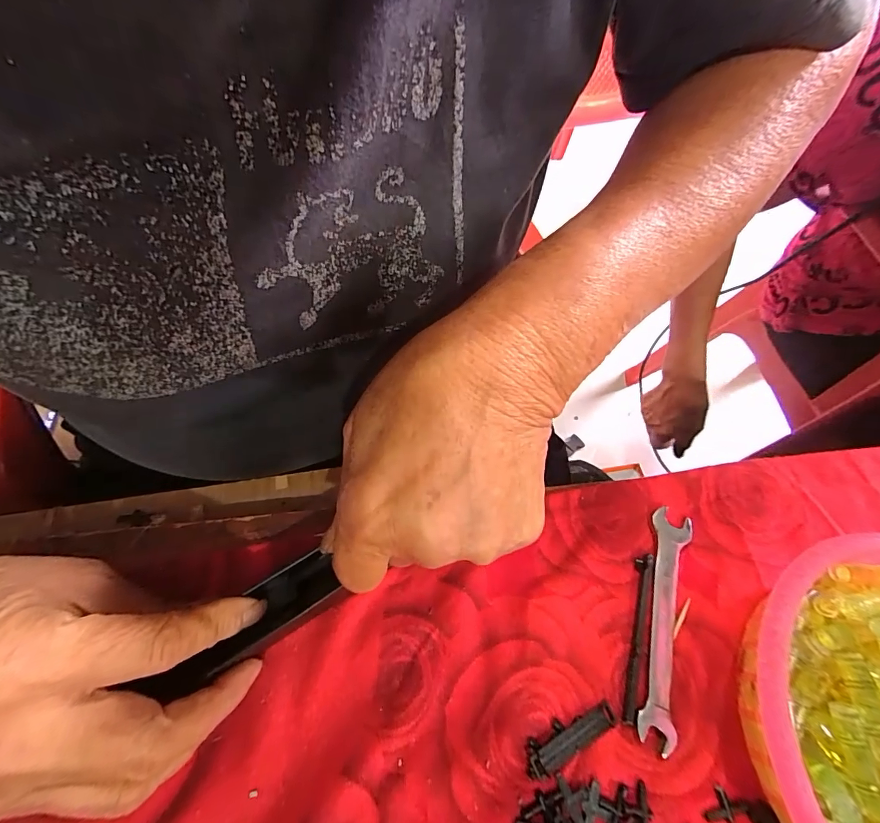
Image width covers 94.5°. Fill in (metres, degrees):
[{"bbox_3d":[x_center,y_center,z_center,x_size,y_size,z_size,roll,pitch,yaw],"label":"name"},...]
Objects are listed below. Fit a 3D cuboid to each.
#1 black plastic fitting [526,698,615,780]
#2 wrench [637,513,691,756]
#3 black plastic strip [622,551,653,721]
[{"bbox_3d":[0.062,0.153,0.192,0.048,0.004,0.014,-21,65,-13],"label":"black plastic fitting"},{"bbox_3d":[0.120,0.109,0.216,0.020,0.004,0.115,18,63,7],"label":"wrench"},{"bbox_3d":[0.104,0.116,0.214,0.008,0.005,0.080,16,63,6],"label":"black plastic strip"}]

